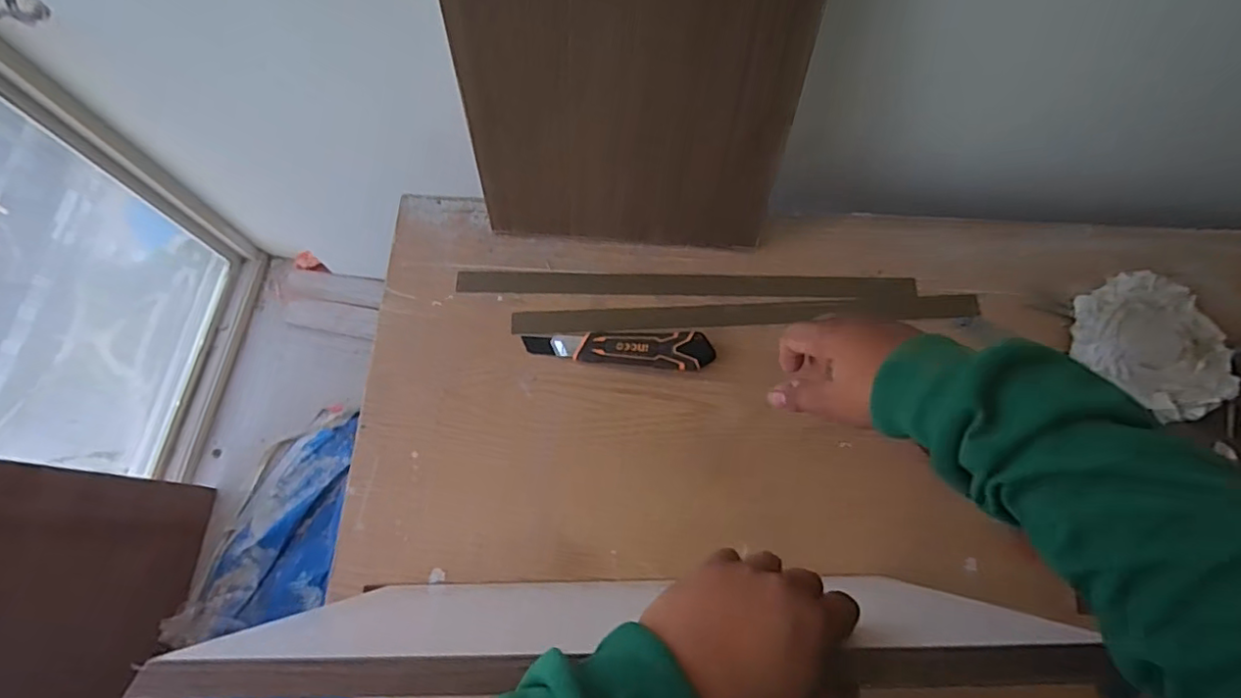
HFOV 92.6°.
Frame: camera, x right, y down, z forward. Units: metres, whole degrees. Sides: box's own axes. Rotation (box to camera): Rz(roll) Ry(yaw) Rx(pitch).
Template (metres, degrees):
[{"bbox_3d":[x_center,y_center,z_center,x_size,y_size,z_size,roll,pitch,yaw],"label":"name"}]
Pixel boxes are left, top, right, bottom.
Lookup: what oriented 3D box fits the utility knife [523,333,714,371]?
[{"bbox_3d":[-0.003,0.000,0.722,0.226,0.026,0.044,4,74,2],"label":"utility knife"}]

